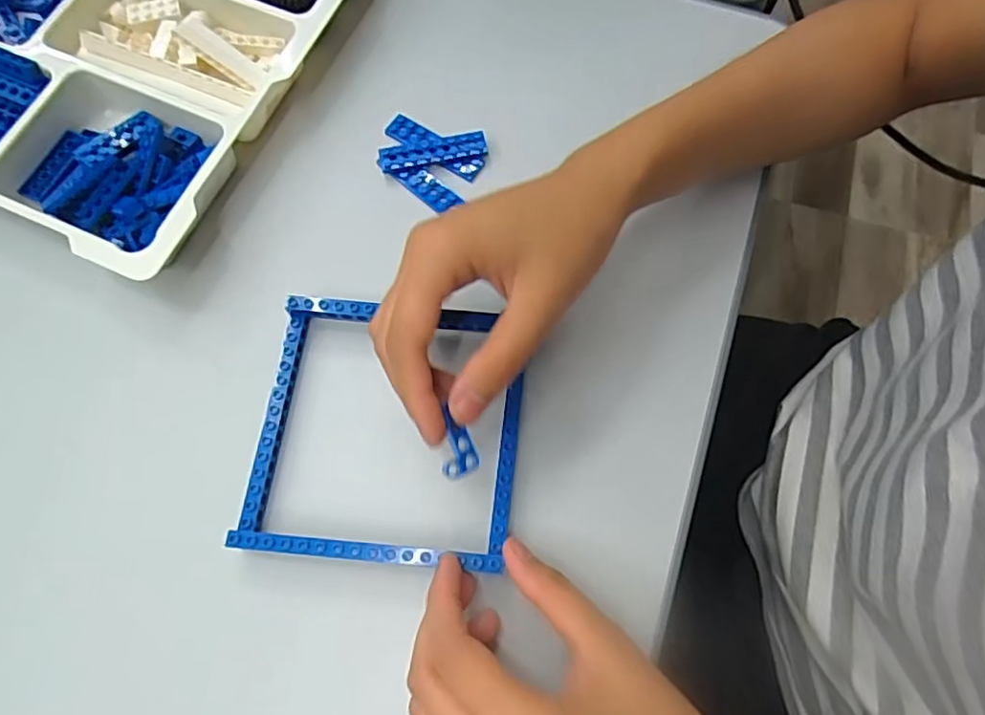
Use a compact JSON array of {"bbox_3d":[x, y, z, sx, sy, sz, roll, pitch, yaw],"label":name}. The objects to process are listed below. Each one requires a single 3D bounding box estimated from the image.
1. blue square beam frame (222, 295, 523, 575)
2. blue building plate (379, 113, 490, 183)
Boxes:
[{"bbox_3d":[-0.052,0.034,0.307,0.129,0.020,0.126,5,70,2],"label":"blue square beam frame"},{"bbox_3d":[-0.035,-0.123,0.371,0.063,0.006,0.018,-9,70,-3],"label":"blue building plate"}]

